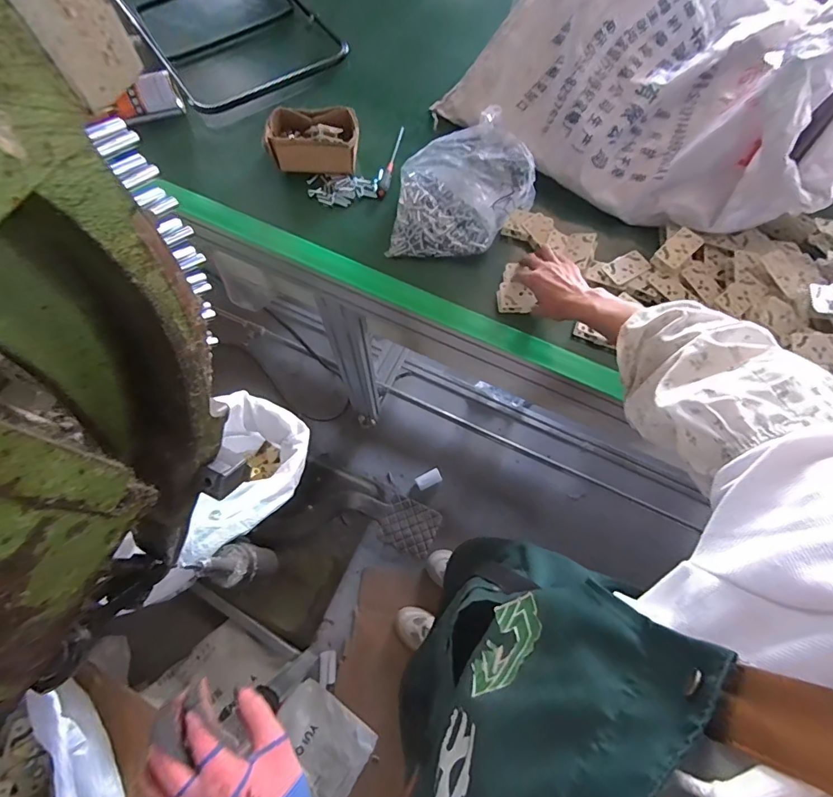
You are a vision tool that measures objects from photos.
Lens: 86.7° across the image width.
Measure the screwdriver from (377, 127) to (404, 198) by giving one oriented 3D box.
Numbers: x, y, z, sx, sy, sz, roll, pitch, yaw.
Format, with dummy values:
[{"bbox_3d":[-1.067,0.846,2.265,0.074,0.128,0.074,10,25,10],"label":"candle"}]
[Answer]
[{"bbox_3d":[-0.045,-0.423,0.793,0.019,0.020,0.157,10,70,3],"label":"screwdriver"}]

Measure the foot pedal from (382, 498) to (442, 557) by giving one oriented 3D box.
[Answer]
[{"bbox_3d":[-0.018,0.356,1.231,0.149,0.030,0.130,29,77,-5],"label":"foot pedal"}]

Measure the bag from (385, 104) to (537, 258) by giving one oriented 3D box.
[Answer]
[{"bbox_3d":[0.065,-0.341,0.706,0.215,0.101,0.196,-1,70,-2],"label":"bag"}]

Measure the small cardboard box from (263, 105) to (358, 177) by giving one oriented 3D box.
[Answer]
[{"bbox_3d":[-0.179,-0.450,0.773,0.157,0.061,0.101,-4,70,-3],"label":"small cardboard box"}]

